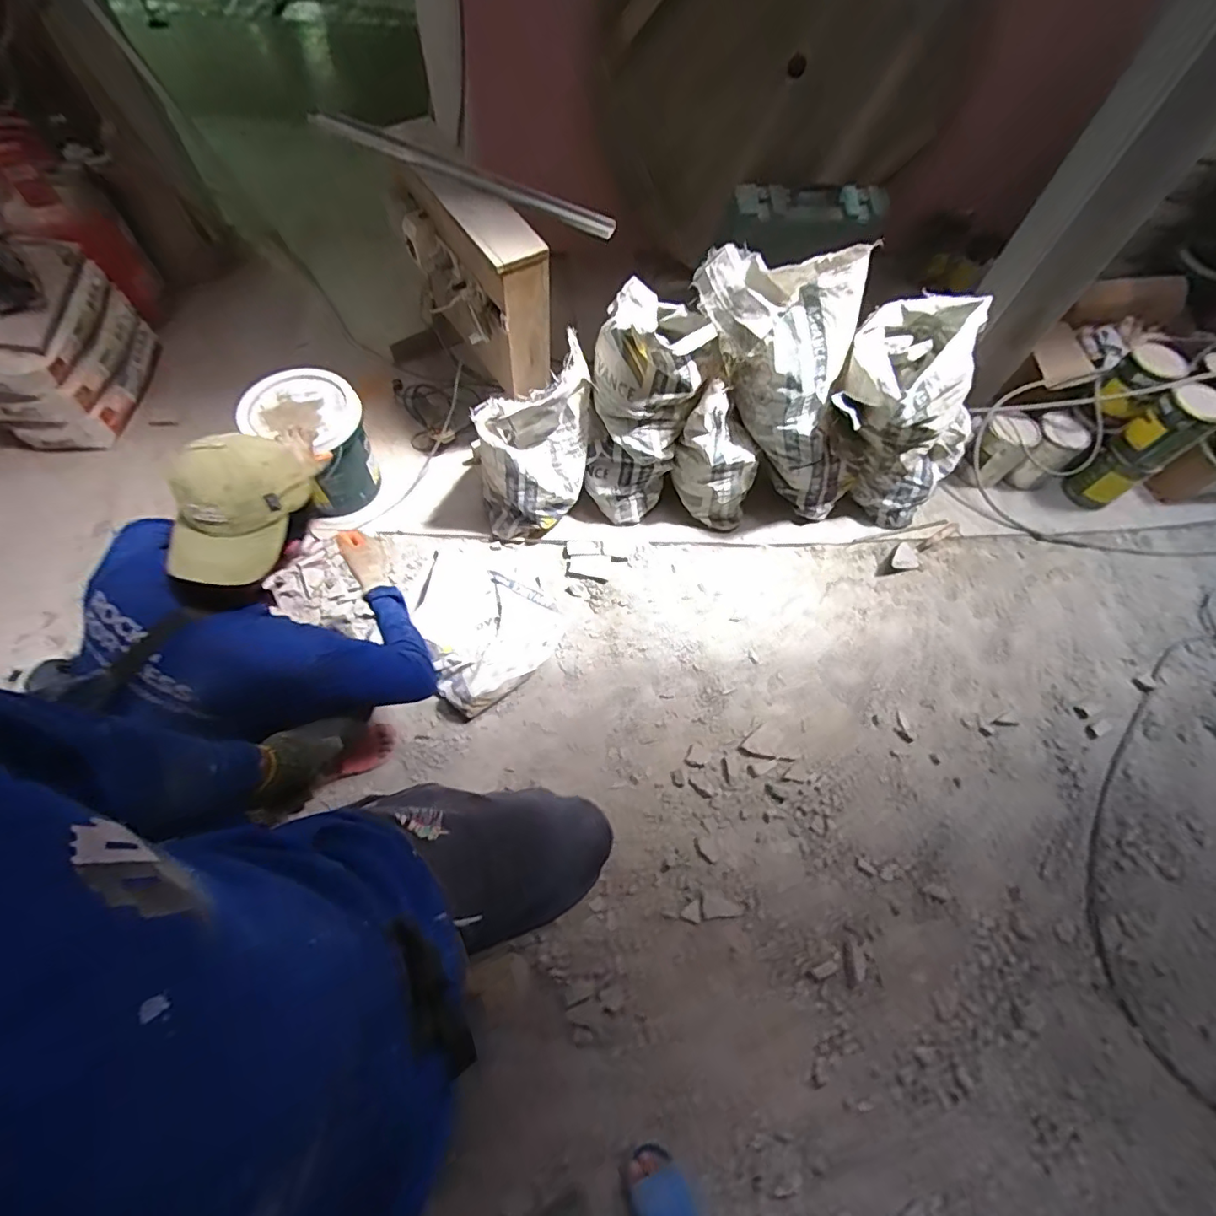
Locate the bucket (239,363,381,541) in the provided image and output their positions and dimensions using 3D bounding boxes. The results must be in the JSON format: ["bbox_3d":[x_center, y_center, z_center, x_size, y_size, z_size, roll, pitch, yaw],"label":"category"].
[{"bbox_3d":[-0.891,-0.495,1.688,0.323,0.370,0.310,1,63,-3],"label":"bucket"}]

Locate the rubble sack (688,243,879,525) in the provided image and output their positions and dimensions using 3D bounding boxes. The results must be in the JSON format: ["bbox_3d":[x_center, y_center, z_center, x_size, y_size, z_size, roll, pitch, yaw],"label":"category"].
[{"bbox_3d":[0.533,-0.574,1.543,0.371,0.847,0.264,14,58,39],"label":"rubble sack"}]

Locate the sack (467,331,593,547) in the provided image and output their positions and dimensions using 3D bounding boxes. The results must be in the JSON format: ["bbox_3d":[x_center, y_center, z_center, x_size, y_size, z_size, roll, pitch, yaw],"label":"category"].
[{"bbox_3d":[-0.210,-0.452,1.595,0.350,0.562,0.231,-15,65,-10],"label":"sack"}]

